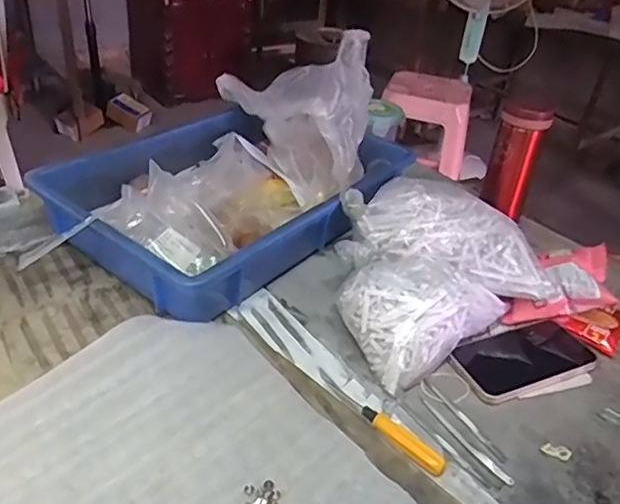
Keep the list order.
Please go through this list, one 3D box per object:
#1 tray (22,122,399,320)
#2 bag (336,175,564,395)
[{"bbox_3d":[-0.099,-0.120,0.693,0.287,0.211,0.400,24,38,27],"label":"tray"},{"bbox_3d":[0.124,0.012,0.618,0.216,0.109,0.217,-13,37,-25],"label":"bag"}]

